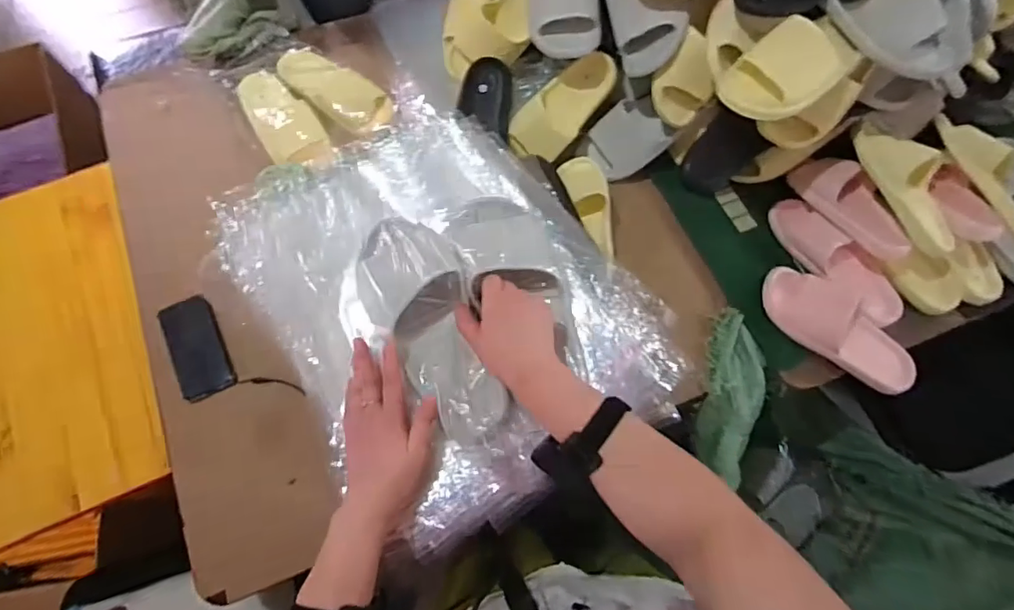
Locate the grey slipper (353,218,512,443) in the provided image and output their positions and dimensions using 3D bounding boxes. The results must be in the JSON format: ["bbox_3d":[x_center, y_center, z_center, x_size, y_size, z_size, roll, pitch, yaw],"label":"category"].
[{"bbox_3d":[-0.088,0.016,0.573,0.109,0.056,0.263,-25,77,-10],"label":"grey slipper"}]

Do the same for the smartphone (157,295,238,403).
[{"bbox_3d":[-0.485,0.067,0.831,0.082,0.010,0.154,-23,83,-8],"label":"smartphone"}]

